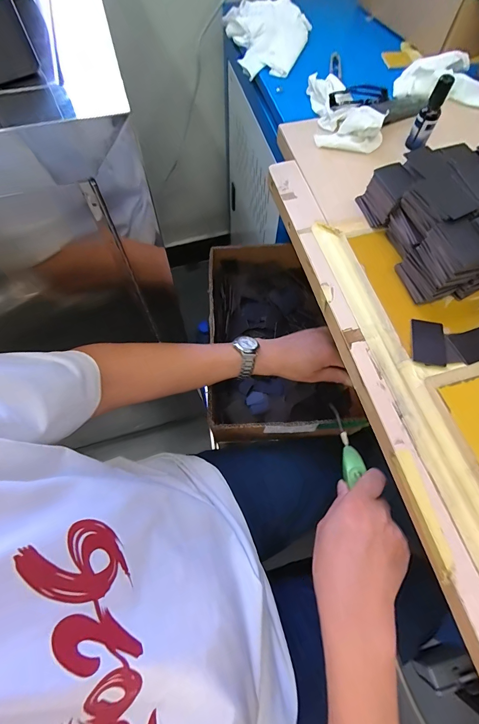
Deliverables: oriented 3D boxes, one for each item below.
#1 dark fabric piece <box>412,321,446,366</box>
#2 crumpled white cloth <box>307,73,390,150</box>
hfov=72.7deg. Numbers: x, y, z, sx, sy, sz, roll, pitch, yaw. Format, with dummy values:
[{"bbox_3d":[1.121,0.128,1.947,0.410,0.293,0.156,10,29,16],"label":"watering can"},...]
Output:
[{"bbox_3d":[0.207,-0.022,0.357,0.034,0.004,0.053,11,67,4],"label":"dark fabric piece"},{"bbox_3d":[0.164,-0.401,0.509,0.096,0.040,0.140,0,66,-1],"label":"crumpled white cloth"}]

